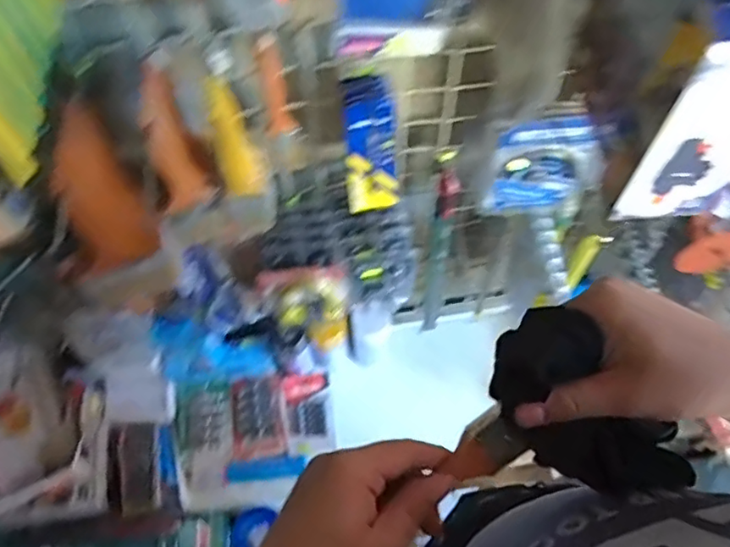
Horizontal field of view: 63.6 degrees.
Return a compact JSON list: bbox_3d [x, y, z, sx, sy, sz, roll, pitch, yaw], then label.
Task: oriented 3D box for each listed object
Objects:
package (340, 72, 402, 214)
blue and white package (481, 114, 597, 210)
[{"bbox_3d":[0.009,-0.139,0.651,0.055,0.159,0.050,-2,60,1],"label":"package"},{"bbox_3d":[0.206,-0.124,0.694,0.105,0.167,0.015,0,60,2],"label":"blue and white package"}]

